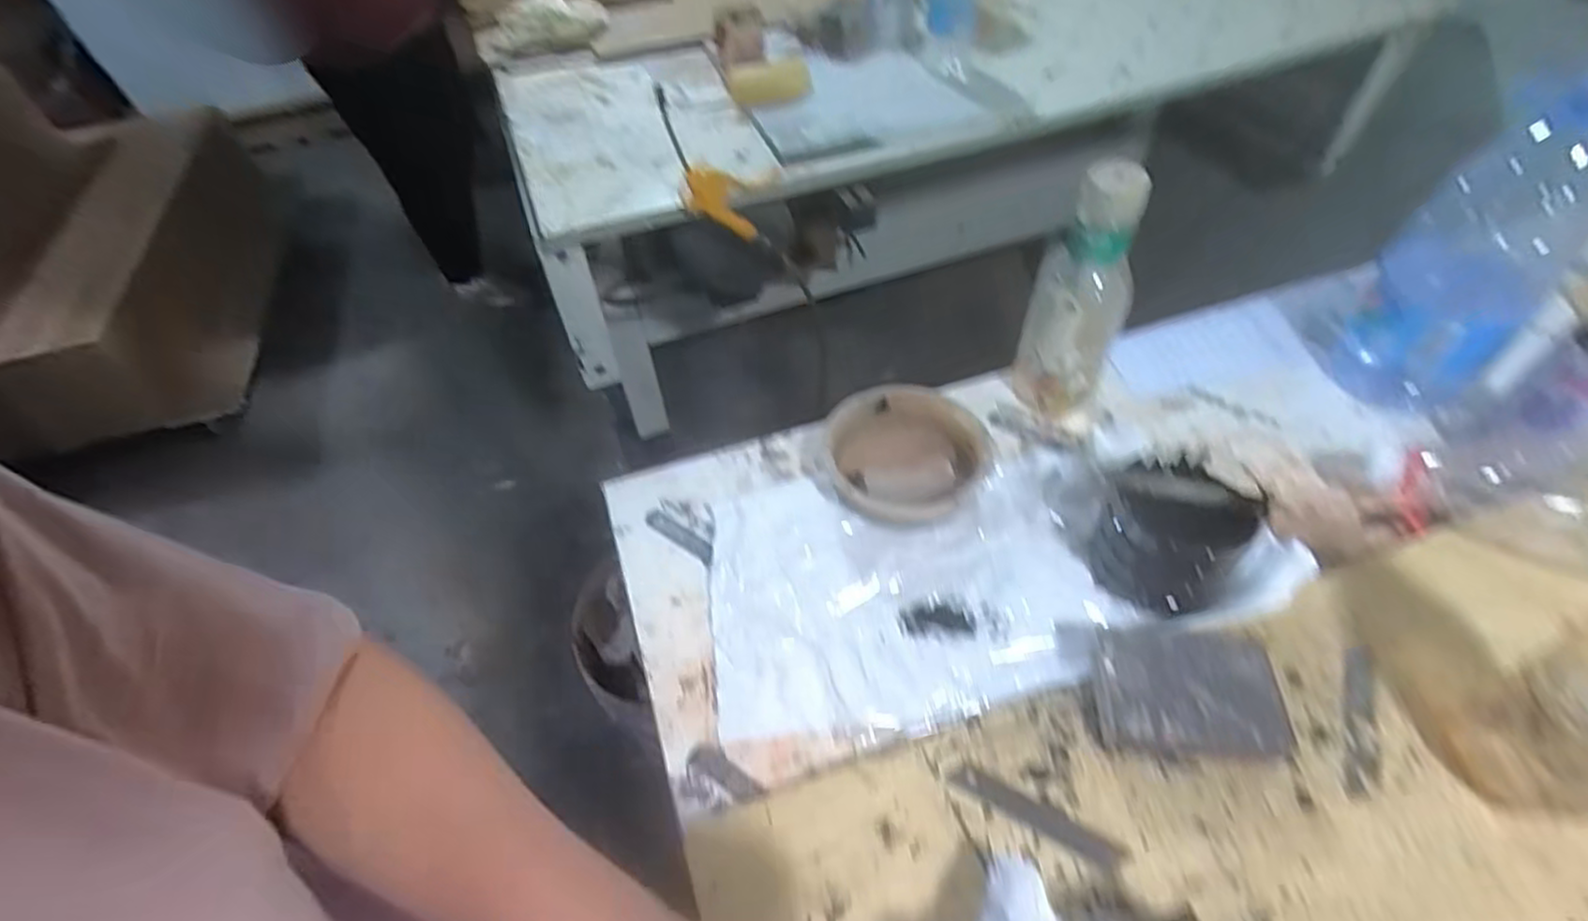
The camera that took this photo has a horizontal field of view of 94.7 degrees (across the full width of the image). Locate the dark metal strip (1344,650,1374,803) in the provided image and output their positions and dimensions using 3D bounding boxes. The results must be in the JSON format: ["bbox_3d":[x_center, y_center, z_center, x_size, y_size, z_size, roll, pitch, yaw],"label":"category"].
[{"bbox_3d":[0.339,0.155,0.439,0.014,0.004,0.097,19,54,18],"label":"dark metal strip"}]

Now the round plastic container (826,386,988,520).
[{"bbox_3d":[0.087,-0.007,0.575,0.119,0.032,0.115,-2,50,2],"label":"round plastic container"}]

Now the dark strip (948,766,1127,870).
[{"bbox_3d":[0.135,0.200,0.411,0.093,0.004,0.016,22,55,20],"label":"dark strip"}]

